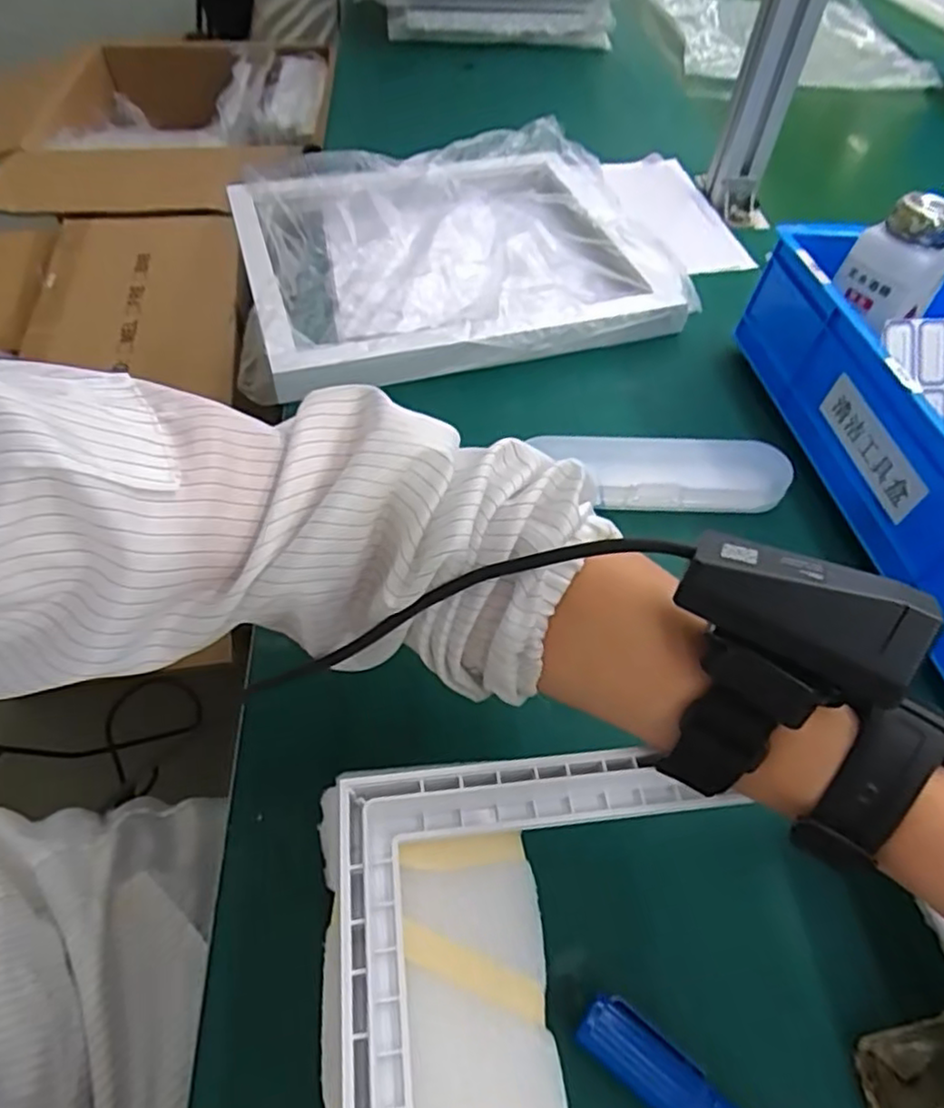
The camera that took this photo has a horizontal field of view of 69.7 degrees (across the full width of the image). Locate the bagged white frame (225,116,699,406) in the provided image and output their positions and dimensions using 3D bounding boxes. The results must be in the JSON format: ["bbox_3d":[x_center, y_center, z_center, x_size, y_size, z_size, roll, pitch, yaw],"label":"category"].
[{"bbox_3d":[-0.022,-0.271,0.592,0.343,0.045,0.313,-13,55,-13],"label":"bagged white frame"}]

